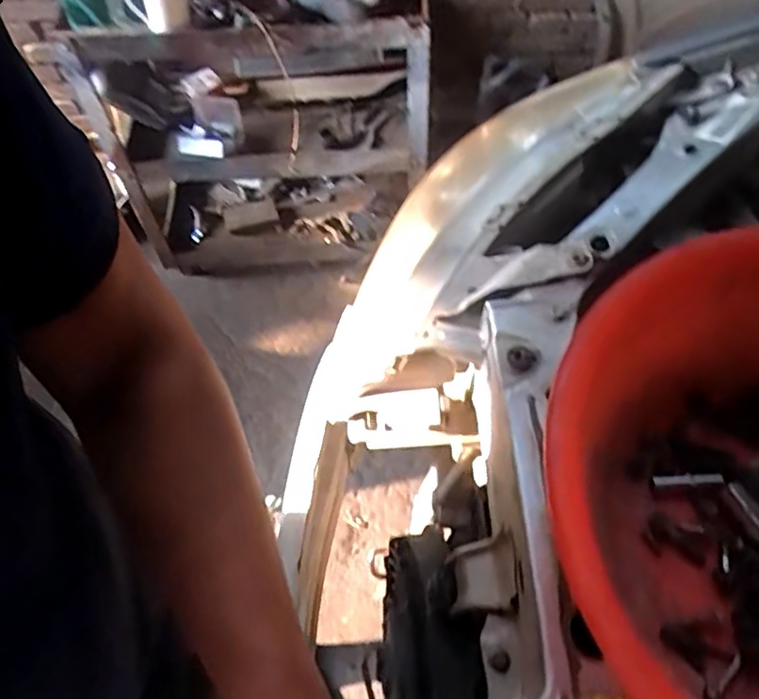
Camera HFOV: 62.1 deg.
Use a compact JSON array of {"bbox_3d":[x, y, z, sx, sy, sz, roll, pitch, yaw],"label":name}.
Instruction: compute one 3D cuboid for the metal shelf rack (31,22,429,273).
[{"bbox_3d":[-0.249,-0.557,1.591,0.707,0.718,0.427,1,58,2],"label":"metal shelf rack"}]

